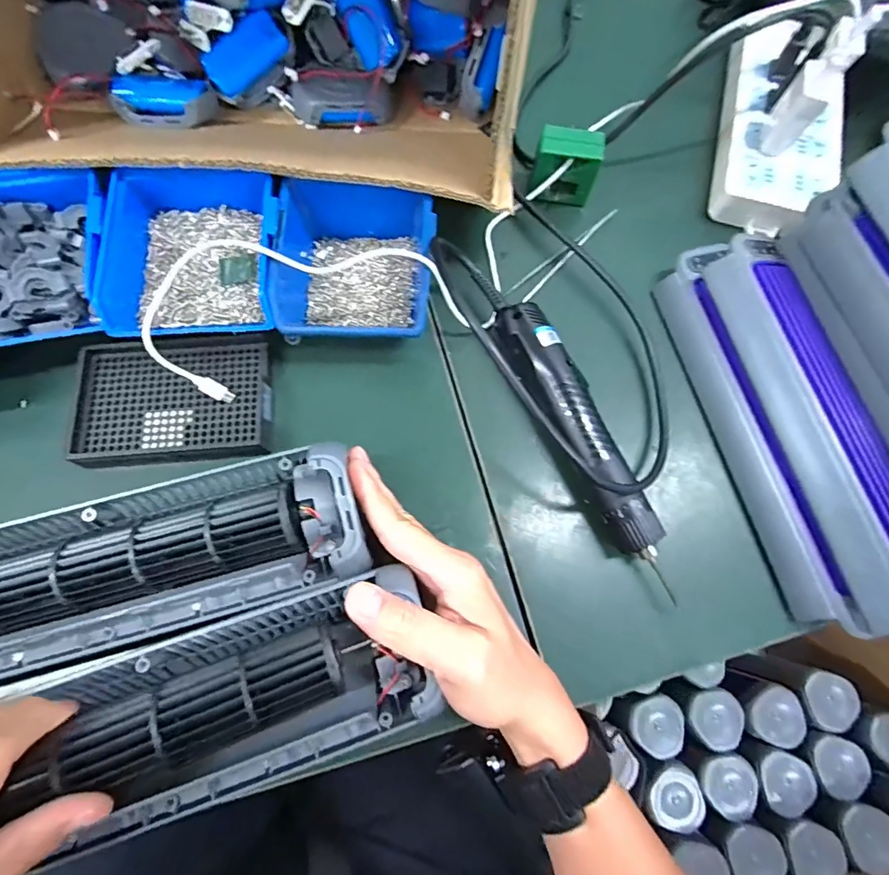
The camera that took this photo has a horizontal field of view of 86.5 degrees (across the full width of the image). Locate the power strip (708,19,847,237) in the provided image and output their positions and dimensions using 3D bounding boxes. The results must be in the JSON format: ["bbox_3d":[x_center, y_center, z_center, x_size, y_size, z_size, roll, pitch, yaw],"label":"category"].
[{"bbox_3d":[0.309,-0.293,0.439,0.101,0.028,0.230,15,73,3],"label":"power strip"}]

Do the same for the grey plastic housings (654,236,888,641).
[{"bbox_3d":[0.252,-0.011,0.344,0.084,0.051,0.300,-13,74,-5],"label":"grey plastic housings"}]

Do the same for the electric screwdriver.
[{"bbox_3d":[0.102,0.000,0.346,0.034,0.038,0.221,-25,75,-9],"label":"electric screwdriver"}]

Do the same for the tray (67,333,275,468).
[{"bbox_3d":[-0.200,-0.031,0.353,0.136,0.016,0.096,-3,73,-3],"label":"tray"}]

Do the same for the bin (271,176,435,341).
[{"bbox_3d":[-0.066,-0.139,0.369,0.111,0.061,0.141,2,73,-1],"label":"bin"}]

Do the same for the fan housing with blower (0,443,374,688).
[{"bbox_3d":[-0.187,0.078,0.282,0.284,0.043,0.089,-15,74,-3],"label":"fan housing with blower"}]

